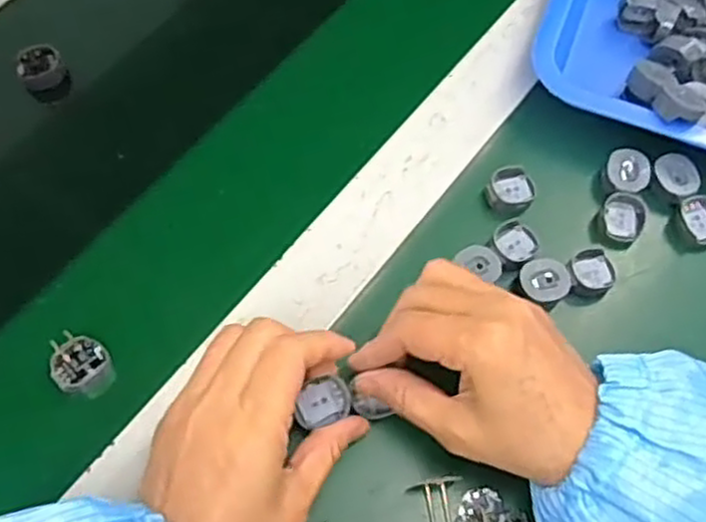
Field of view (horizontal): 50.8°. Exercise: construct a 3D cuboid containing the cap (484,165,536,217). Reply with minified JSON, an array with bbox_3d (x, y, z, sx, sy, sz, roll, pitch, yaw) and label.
[{"bbox_3d":[0.094,-0.042,0.444,0.027,0.012,0.028,1,65,-2],"label":"cap"}]

